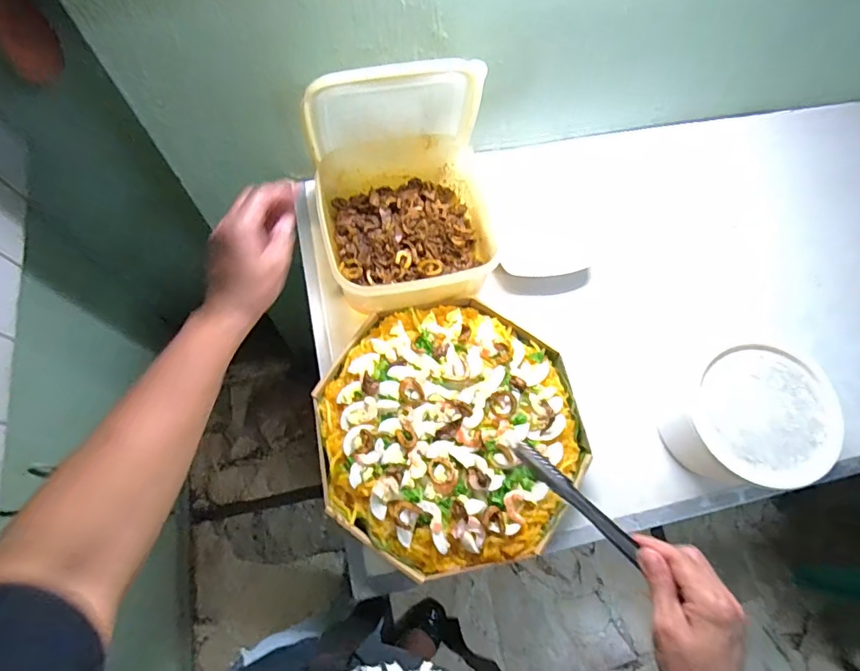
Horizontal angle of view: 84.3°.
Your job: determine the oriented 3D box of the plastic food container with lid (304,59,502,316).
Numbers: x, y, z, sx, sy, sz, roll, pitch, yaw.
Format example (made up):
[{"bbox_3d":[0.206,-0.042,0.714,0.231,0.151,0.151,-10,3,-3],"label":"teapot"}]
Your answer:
[{"bbox_3d":[-0.030,-0.169,0.579,0.204,0.188,0.200,-10,71,-6],"label":"plastic food container with lid"}]

